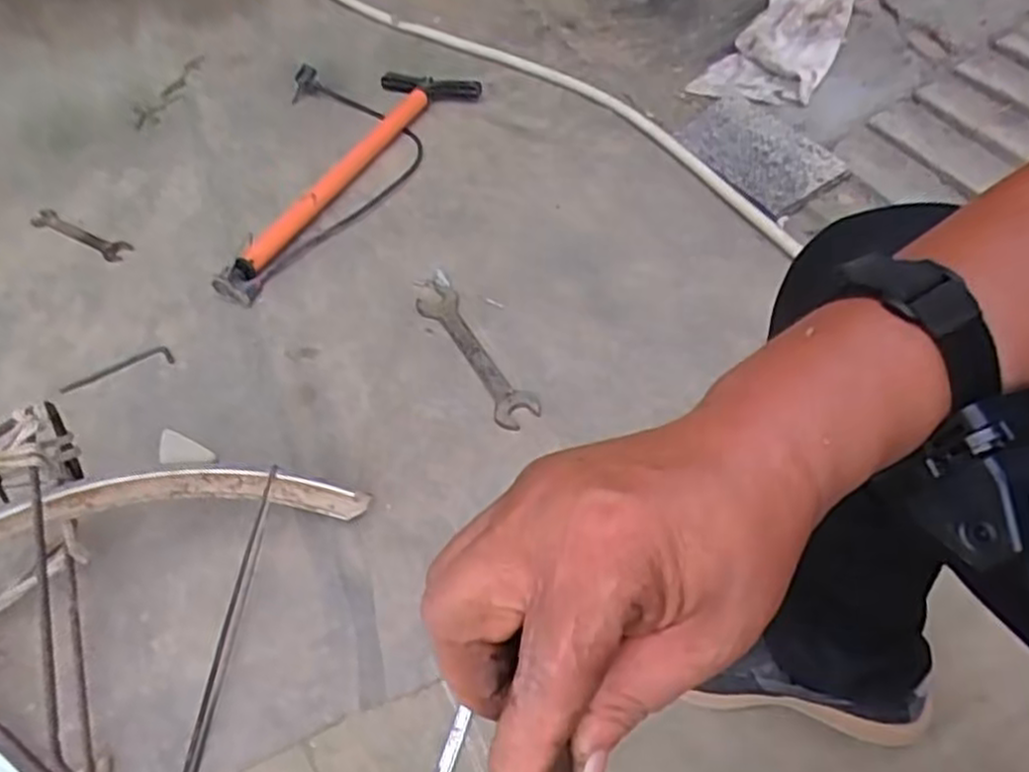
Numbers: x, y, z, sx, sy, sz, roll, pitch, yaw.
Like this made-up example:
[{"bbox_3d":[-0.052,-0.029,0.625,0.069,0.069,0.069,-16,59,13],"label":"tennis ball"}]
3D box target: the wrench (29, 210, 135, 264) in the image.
[{"bbox_3d":[-0.709,-0.247,1.232,0.207,0.006,0.045,23,49,17],"label":"wrench"}]

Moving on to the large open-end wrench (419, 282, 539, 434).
[{"bbox_3d":[-0.061,-0.058,1.060,0.061,0.009,0.318,-20,51,-21],"label":"large open-end wrench"}]

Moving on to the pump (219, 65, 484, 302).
[{"bbox_3d":[-0.361,-0.413,1.386,0.359,0.066,0.733,17,48,12],"label":"pump"}]

